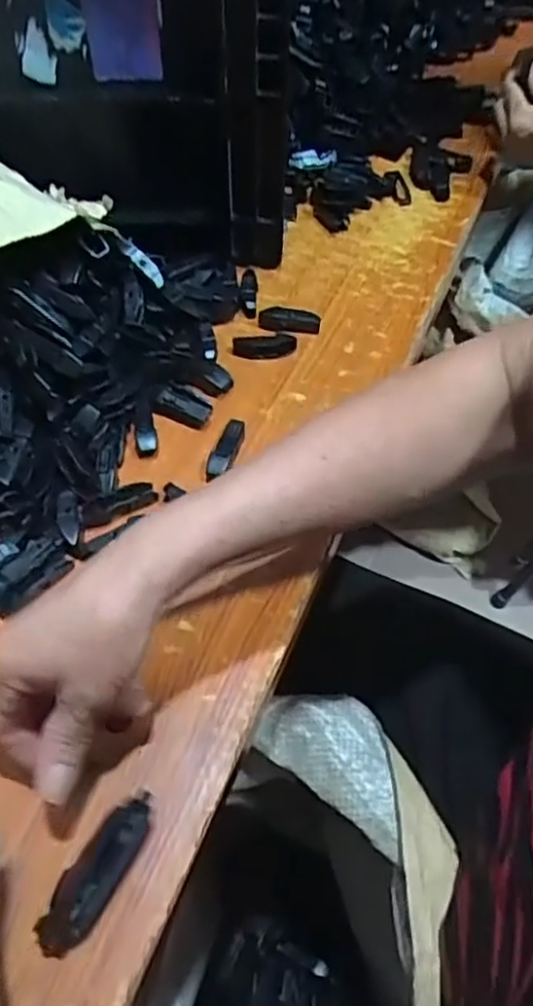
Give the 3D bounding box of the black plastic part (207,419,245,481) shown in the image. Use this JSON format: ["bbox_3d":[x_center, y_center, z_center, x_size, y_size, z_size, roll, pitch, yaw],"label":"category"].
[{"bbox_3d":[-0.029,-0.041,0.505,0.018,0.008,0.053,15,54,10],"label":"black plastic part"}]

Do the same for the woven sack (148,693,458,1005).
[{"bbox_3d":[0.020,0.387,0.559,0.193,0.423,0.324,11,54,7],"label":"woven sack"}]

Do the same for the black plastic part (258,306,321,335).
[{"bbox_3d":[0.020,-0.158,0.589,0.052,0.017,0.018,9,53,6],"label":"black plastic part"}]

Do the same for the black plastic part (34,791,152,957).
[{"bbox_3d":[-0.083,0.183,0.338,0.023,0.015,0.077,24,57,17],"label":"black plastic part"}]

